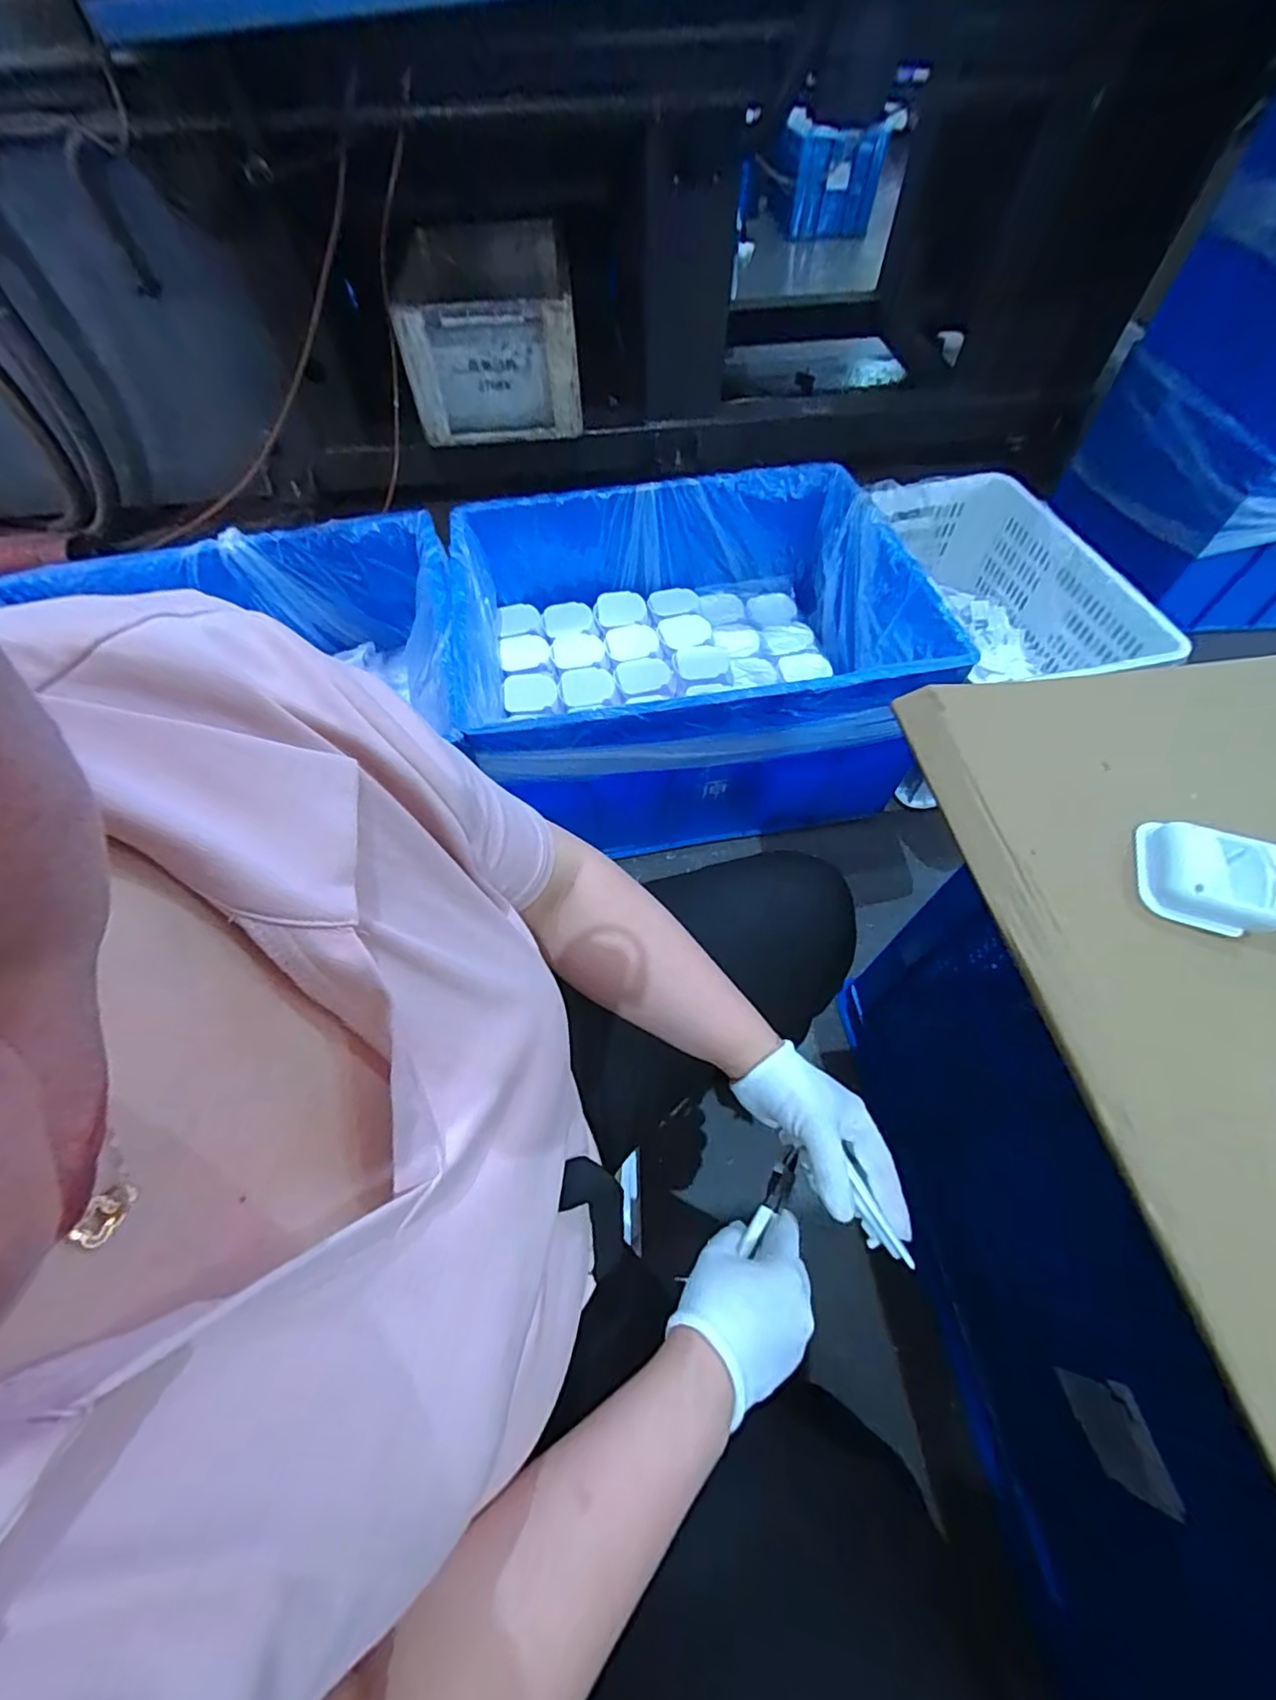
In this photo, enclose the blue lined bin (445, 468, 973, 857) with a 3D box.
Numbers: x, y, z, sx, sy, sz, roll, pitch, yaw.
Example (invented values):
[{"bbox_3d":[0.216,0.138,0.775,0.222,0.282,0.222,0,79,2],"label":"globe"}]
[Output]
[{"bbox_3d":[0.076,-0.320,1.040,0.700,0.360,0.541,-6,59,-2],"label":"blue lined bin"}]

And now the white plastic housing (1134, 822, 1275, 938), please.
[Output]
[{"bbox_3d":[0.437,0.018,0.439,0.095,0.039,0.085,18,61,12],"label":"white plastic housing"}]

